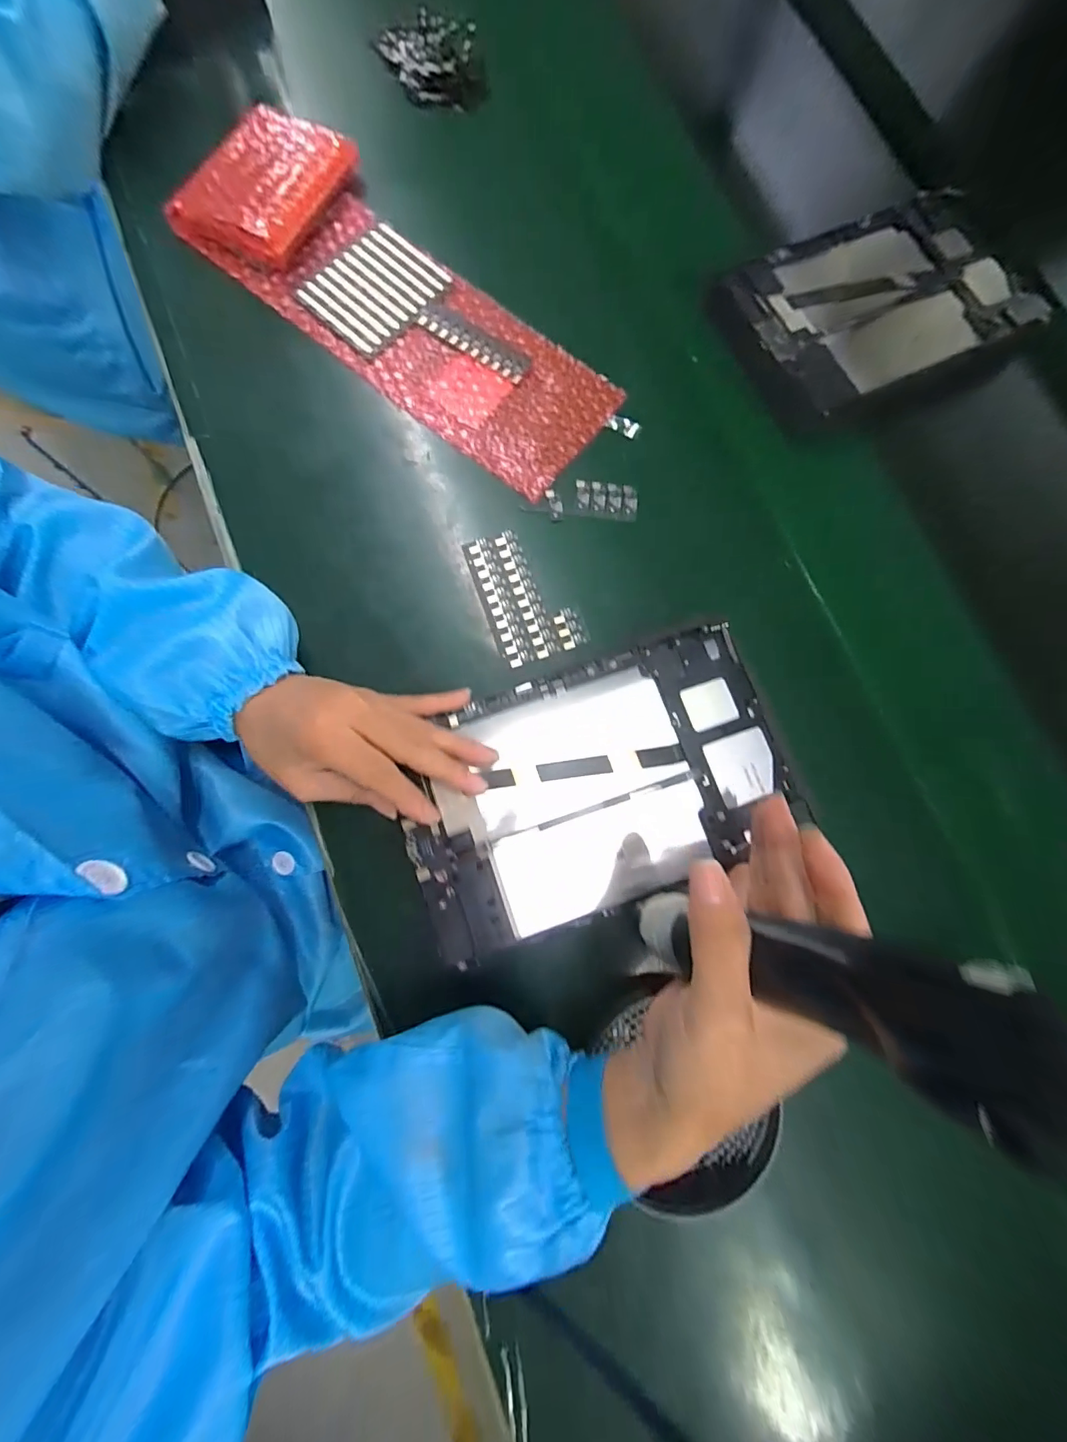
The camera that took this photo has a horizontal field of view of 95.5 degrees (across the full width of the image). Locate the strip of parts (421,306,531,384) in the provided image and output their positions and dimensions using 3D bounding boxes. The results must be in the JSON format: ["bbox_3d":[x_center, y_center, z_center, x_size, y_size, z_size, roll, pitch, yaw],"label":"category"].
[{"bbox_3d":[-0.046,-0.300,0.380,0.096,0.006,0.028,33,79,3],"label":"strip of parts"}]

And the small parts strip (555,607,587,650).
[{"bbox_3d":[0.026,-0.066,0.344,0.017,0.004,0.028,-18,81,-7],"label":"small parts strip"}]

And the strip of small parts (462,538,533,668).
[{"bbox_3d":[-0.027,-0.085,0.344,0.020,0.005,0.097,-19,81,-7],"label":"strip of small parts"}]

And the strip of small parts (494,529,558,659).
[{"bbox_3d":[-0.006,-0.091,0.347,0.018,0.008,0.095,-19,81,-7],"label":"strip of small parts"}]

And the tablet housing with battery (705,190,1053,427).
[{"bbox_3d":[0.279,-0.341,0.397,0.252,0.023,0.145,-28,82,-8],"label":"tablet housing with battery"}]

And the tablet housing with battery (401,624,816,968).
[{"bbox_3d":[0.038,0.041,0.305,0.234,0.015,0.148,-18,77,-4],"label":"tablet housing with battery"}]

